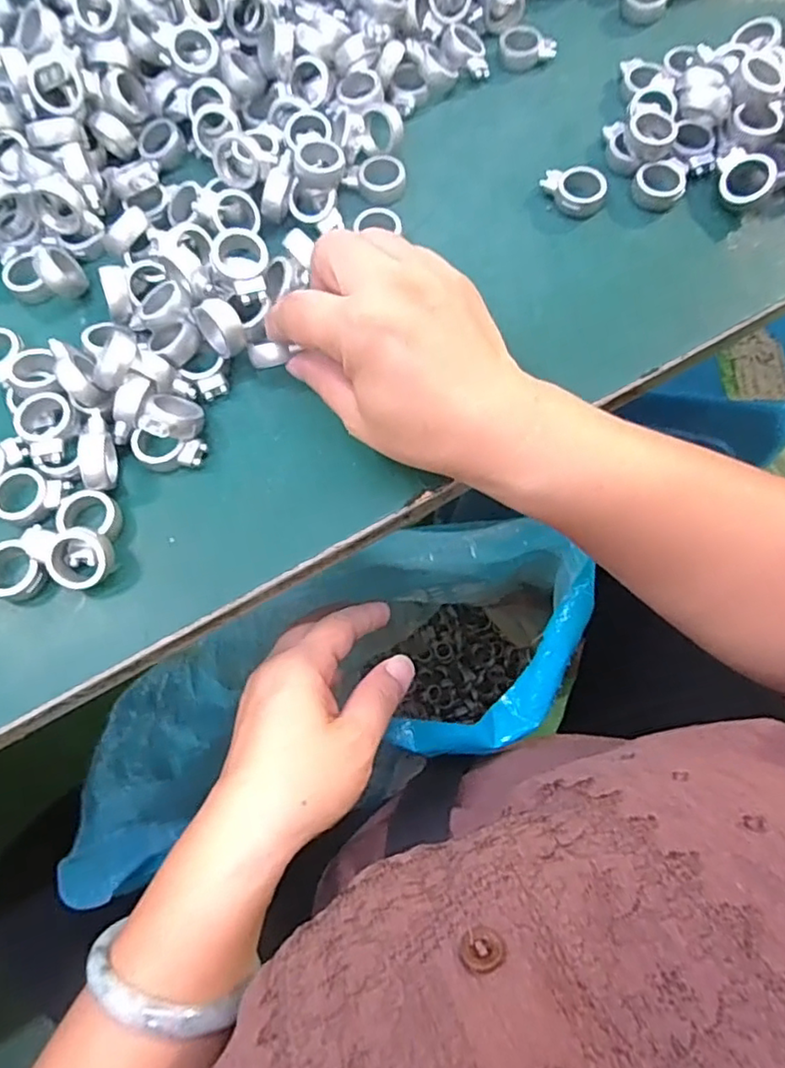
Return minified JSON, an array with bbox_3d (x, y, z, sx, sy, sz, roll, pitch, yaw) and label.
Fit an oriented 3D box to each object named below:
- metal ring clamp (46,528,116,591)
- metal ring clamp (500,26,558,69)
[{"bbox_3d":[-0.135,0.011,0.268,0.025,0.018,0.024,-4,71,1],"label":"metal ring clamp"},{"bbox_3d":[0.081,-0.291,0.368,0.032,0.014,0.017,-1,71,2],"label":"metal ring clamp"}]

